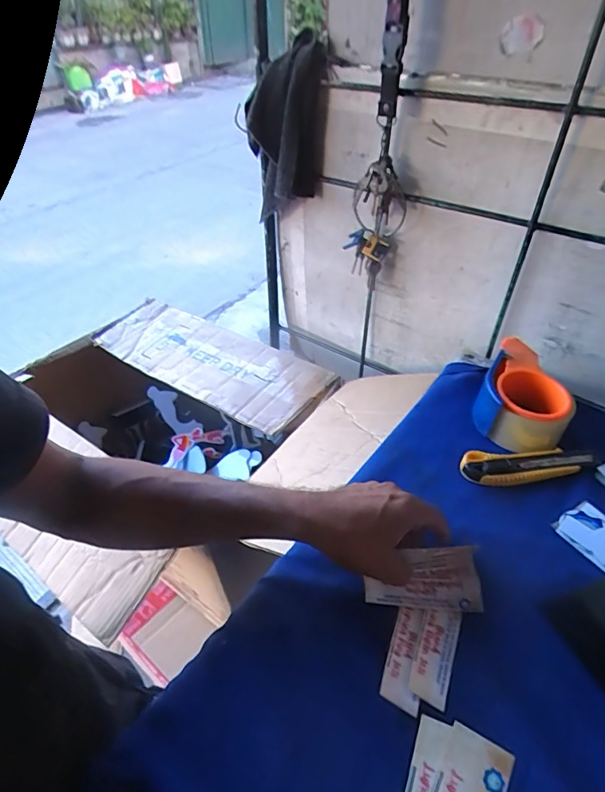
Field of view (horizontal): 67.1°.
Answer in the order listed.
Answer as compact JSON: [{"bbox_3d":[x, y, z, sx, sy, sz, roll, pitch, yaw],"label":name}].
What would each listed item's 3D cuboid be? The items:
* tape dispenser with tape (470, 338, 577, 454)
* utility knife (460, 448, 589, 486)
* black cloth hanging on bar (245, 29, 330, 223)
[{"bbox_3d":[0.272,0.001,0.556,0.097,0.066,0.125,22,47,24],"label":"tape dispenser with tape"},{"bbox_3d":[0.248,0.078,0.503,0.142,0.022,0.036,-3,42,-2],"label":"utility knife"},{"bbox_3d":[-0.024,-0.393,0.692,0.114,0.226,0.069,-4,42,-3],"label":"black cloth hanging on bar"}]

